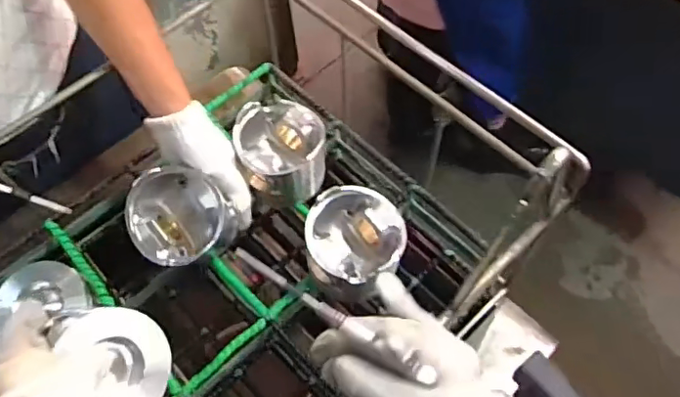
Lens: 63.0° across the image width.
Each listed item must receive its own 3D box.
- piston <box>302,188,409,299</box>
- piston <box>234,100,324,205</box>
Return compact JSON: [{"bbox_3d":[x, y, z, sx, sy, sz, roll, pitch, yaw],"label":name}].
[{"bbox_3d":[0.019,0.052,0.645,0.108,0.067,0.119,-1,61,3],"label":"piston"},{"bbox_3d":[-0.074,-0.063,0.725,0.107,0.097,0.116,-1,61,2],"label":"piston"}]

